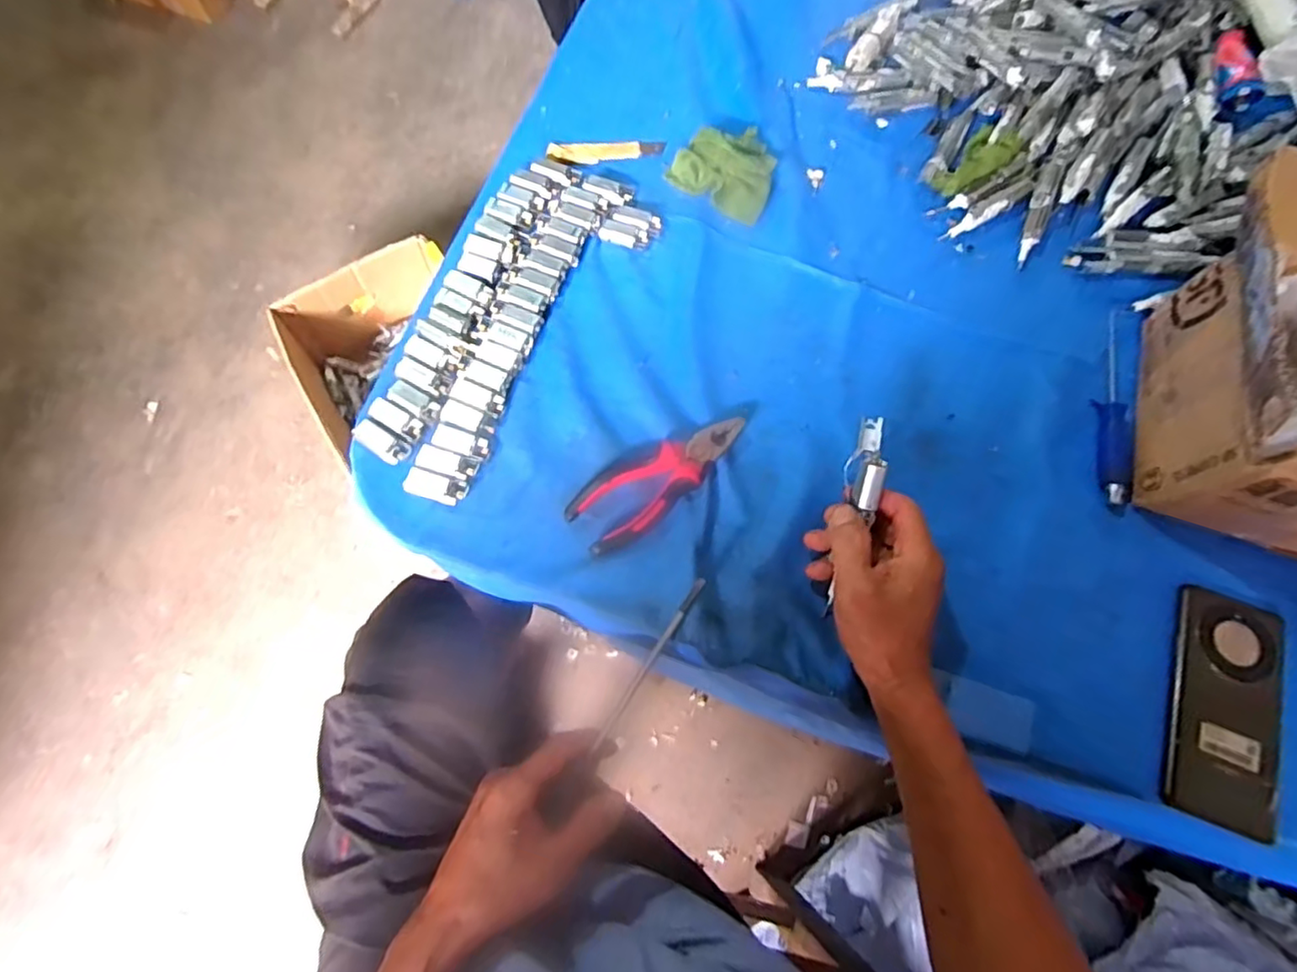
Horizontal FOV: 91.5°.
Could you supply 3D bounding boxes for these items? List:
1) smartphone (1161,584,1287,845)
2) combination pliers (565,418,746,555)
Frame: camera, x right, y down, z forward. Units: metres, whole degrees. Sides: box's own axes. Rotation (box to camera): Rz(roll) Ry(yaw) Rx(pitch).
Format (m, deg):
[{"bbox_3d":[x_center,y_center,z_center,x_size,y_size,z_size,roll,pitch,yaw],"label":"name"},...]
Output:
[{"bbox_3d":[0.422,0.160,0.460,0.073,0.011,0.165,20,72,9],"label":"smartphone"},{"bbox_3d":[0.005,-0.013,0.496,0.151,0.012,0.062,-40,76,-15],"label":"combination pliers"}]

